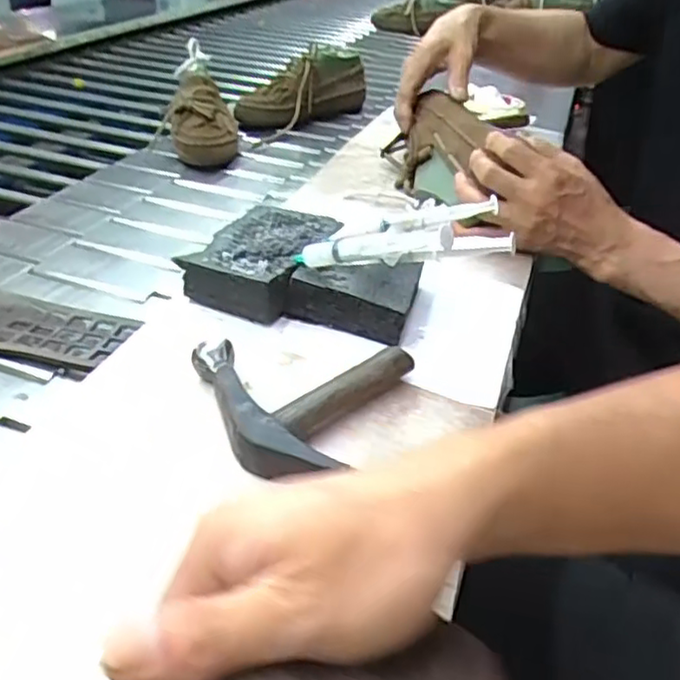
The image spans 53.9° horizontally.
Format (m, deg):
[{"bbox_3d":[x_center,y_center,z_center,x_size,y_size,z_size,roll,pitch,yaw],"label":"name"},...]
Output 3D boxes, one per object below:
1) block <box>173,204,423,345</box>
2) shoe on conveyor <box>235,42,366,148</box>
[{"bbox_3d":[-0.021,-0.056,0.521,0.168,0.033,0.126,13,35,12],"label":"block"},{"bbox_3d":[-0.051,-0.401,1.070,0.077,0.110,0.258,29,50,33],"label":"shoe on conveyor"}]

